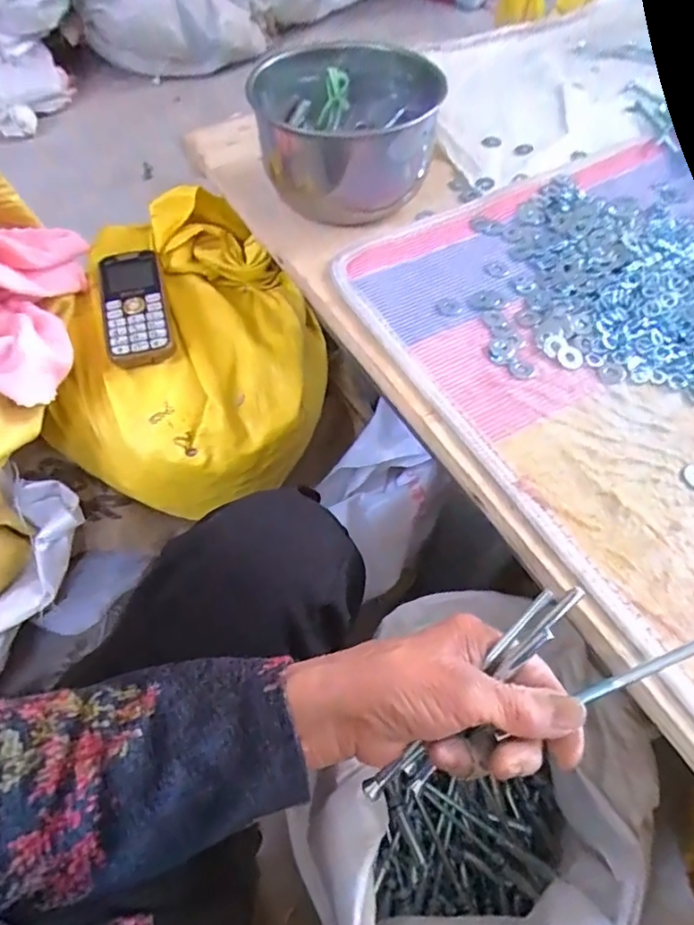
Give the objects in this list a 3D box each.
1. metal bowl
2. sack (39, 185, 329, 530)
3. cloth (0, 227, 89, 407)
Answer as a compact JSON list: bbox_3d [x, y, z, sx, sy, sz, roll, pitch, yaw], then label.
[{"bbox_3d":[0.002,-0.325,0.530,0.161,0.085,0.199,-12,58,-8],"label":"metal bowl"},{"bbox_3d":[-0.149,-0.106,0.546,0.255,0.161,0.283,17,60,11],"label":"sack"},{"bbox_3d":[-0.312,-0.147,0.467,0.127,0.091,0.196,-8,59,-4],"label":"cloth"}]

